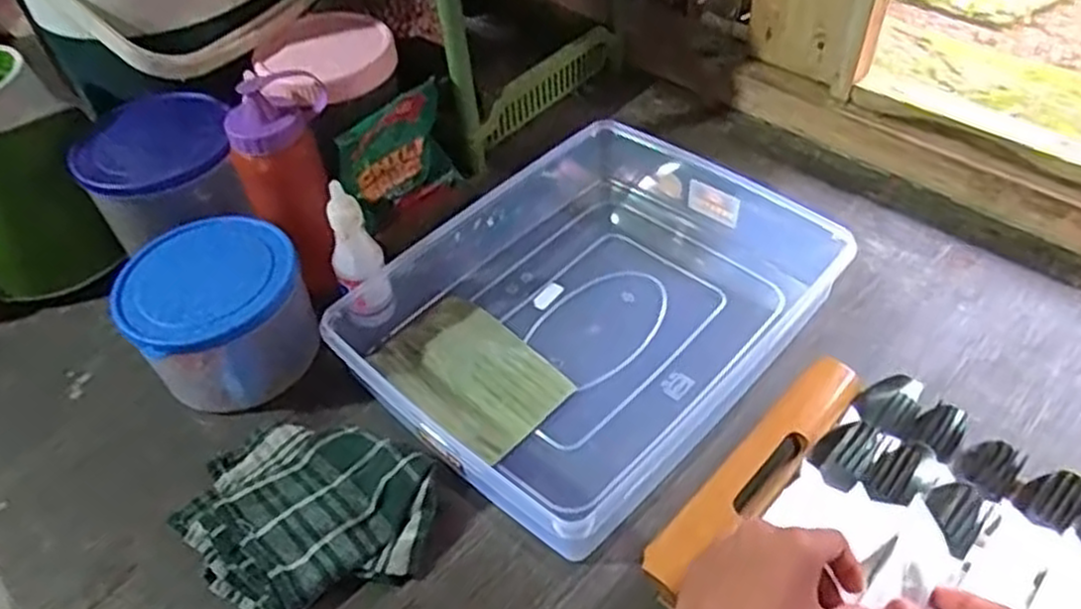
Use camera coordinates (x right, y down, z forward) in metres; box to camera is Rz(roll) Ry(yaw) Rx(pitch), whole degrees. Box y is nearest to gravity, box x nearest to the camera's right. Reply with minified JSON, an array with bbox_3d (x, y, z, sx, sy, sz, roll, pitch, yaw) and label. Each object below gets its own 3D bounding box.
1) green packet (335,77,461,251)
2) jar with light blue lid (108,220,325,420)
[{"bbox_3d":[-0.135,-0.131,0.756,0.025,0.135,0.127,31,57,29],"label":"green packet"},{"bbox_3d":[-0.259,0.007,0.636,0.131,0.094,0.120,-30,51,-20],"label":"jar with light blue lid"}]

